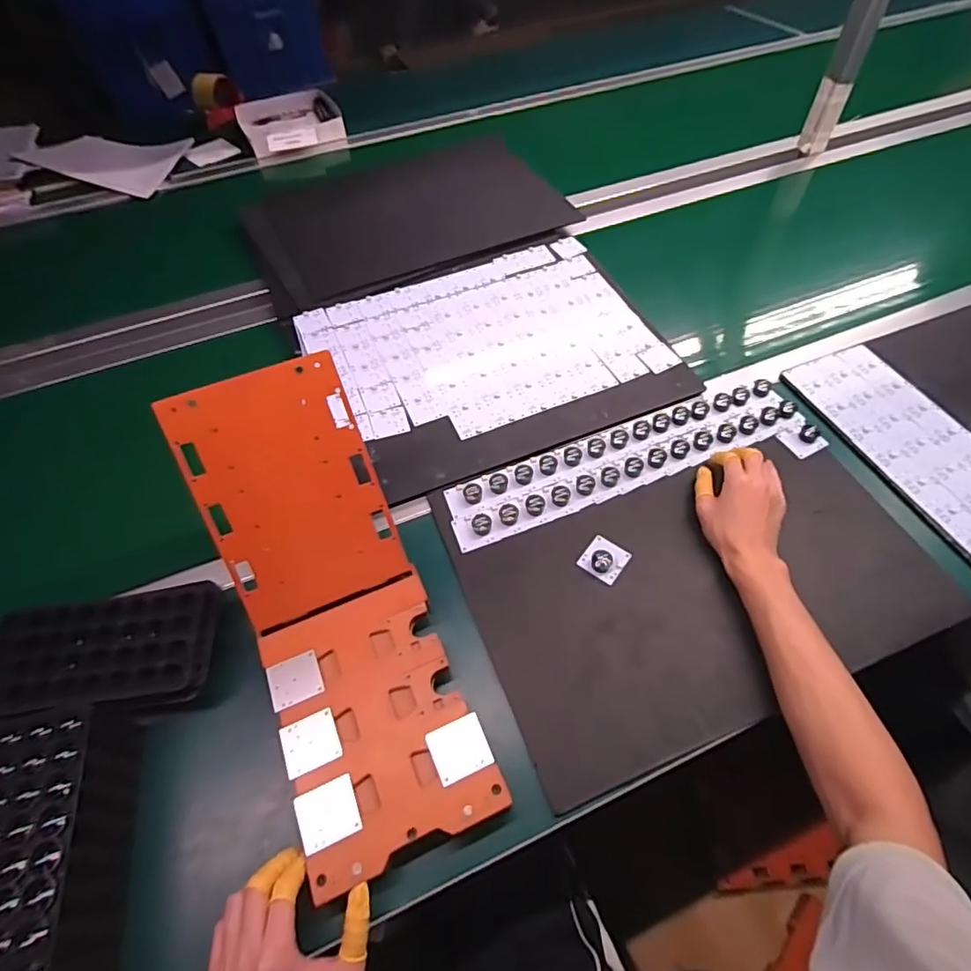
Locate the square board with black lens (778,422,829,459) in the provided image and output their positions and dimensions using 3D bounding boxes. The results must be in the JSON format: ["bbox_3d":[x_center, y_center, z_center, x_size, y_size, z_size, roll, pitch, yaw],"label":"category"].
[{"bbox_3d":[0.414,-0.062,0.711,0.051,0.022,0.042,-21,57,-12],"label":"square board with black lens"}]

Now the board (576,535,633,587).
[{"bbox_3d":[0.135,0.077,0.616,0.047,0.022,0.051,32,62,22],"label":"board"}]

